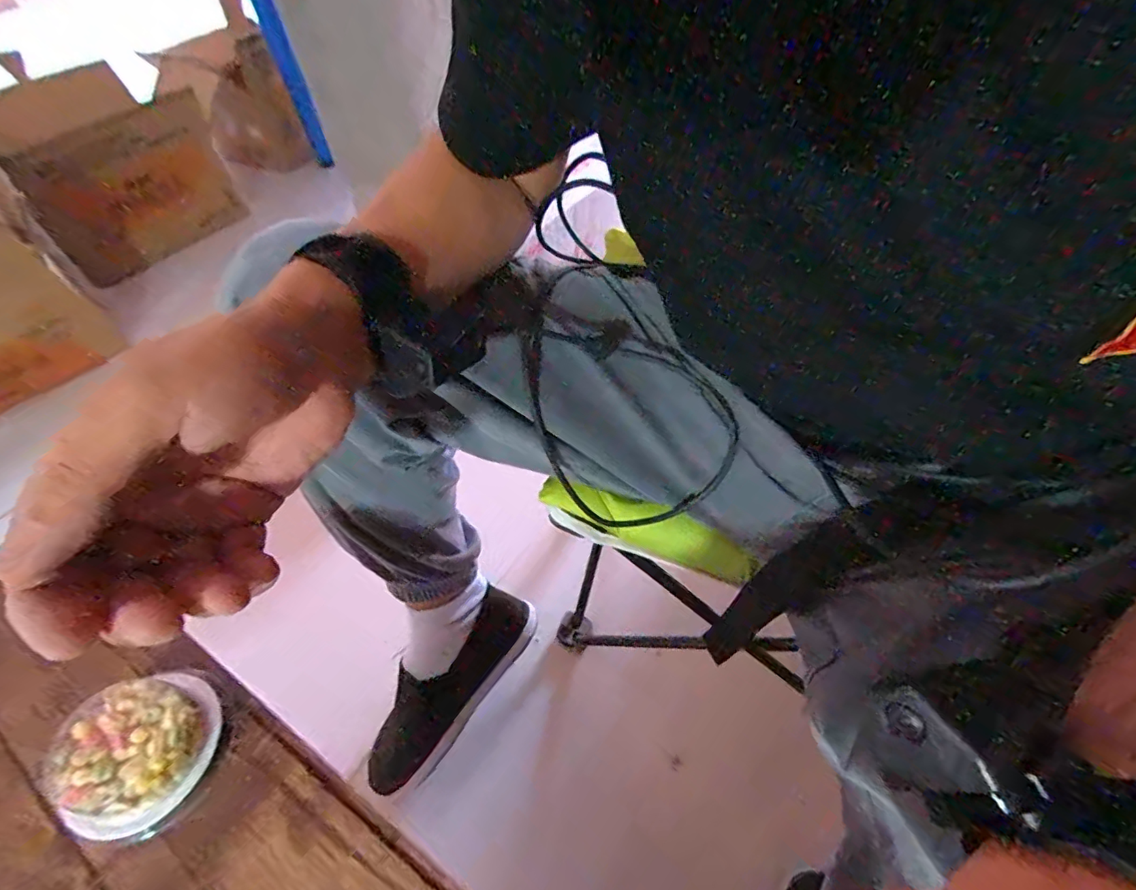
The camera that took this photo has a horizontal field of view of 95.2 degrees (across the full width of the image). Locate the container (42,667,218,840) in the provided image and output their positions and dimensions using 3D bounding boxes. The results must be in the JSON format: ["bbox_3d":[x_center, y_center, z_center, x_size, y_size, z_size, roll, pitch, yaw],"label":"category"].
[{"bbox_3d":[-0.199,0.142,0.239,0.058,0.025,0.062,-1,53,1],"label":"container"}]

